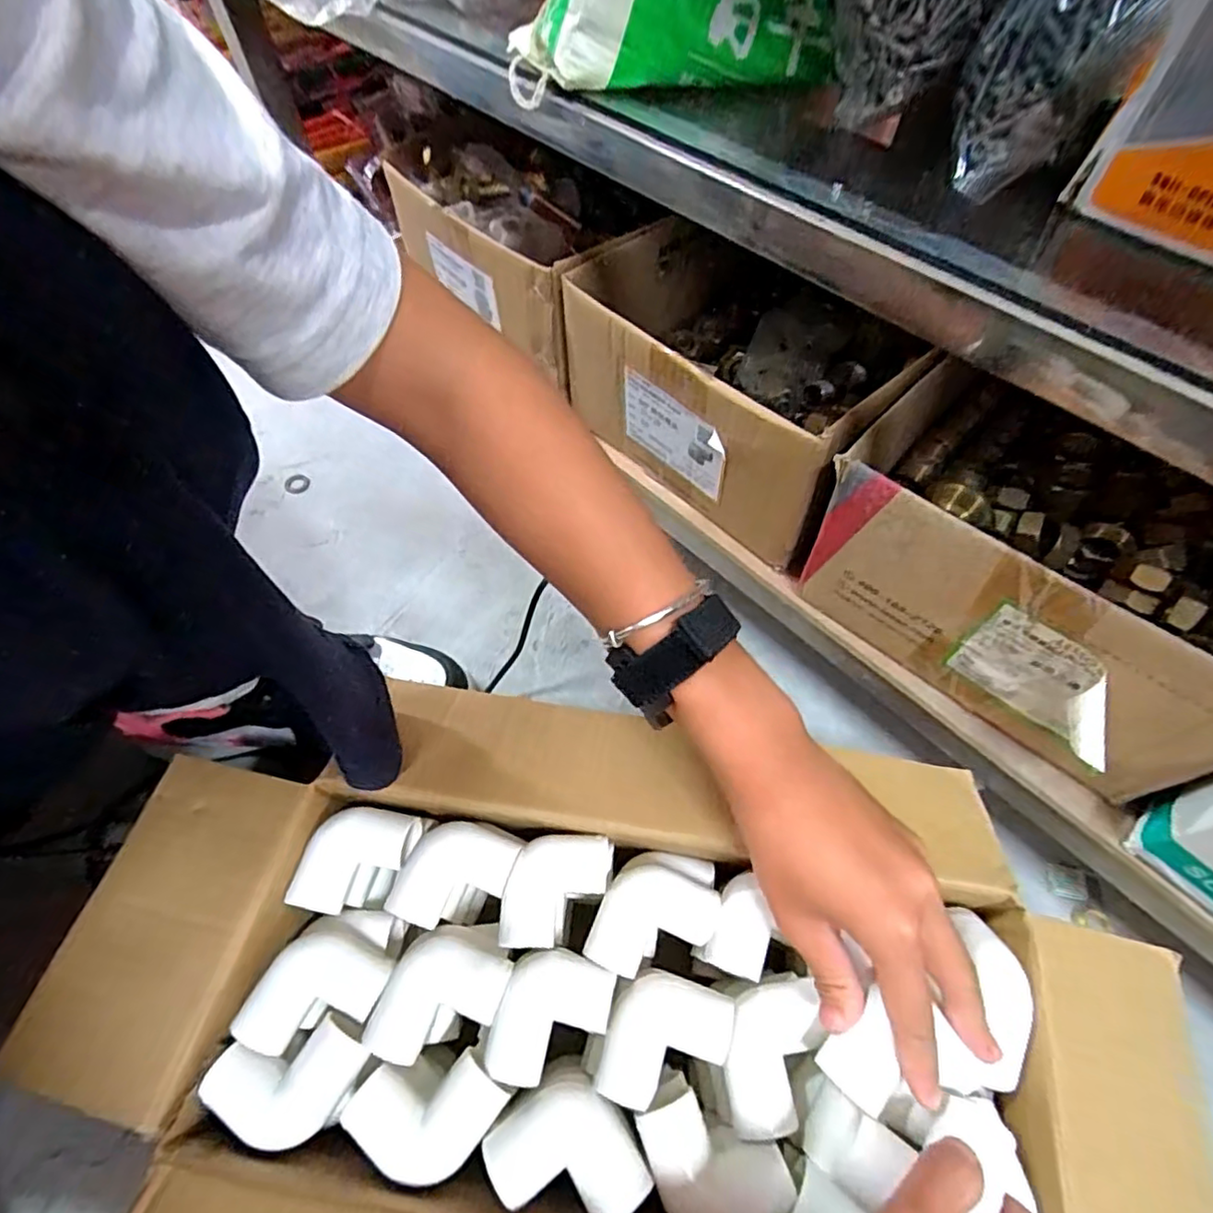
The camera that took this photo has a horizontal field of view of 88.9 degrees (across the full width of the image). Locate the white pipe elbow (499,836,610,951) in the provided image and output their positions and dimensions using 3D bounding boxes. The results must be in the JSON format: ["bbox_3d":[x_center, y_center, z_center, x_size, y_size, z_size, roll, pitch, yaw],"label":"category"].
[{"bbox_3d":[-0.031,0.157,0.347,0.057,0.025,0.058,16,75,-21],"label":"white pipe elbow"}]

